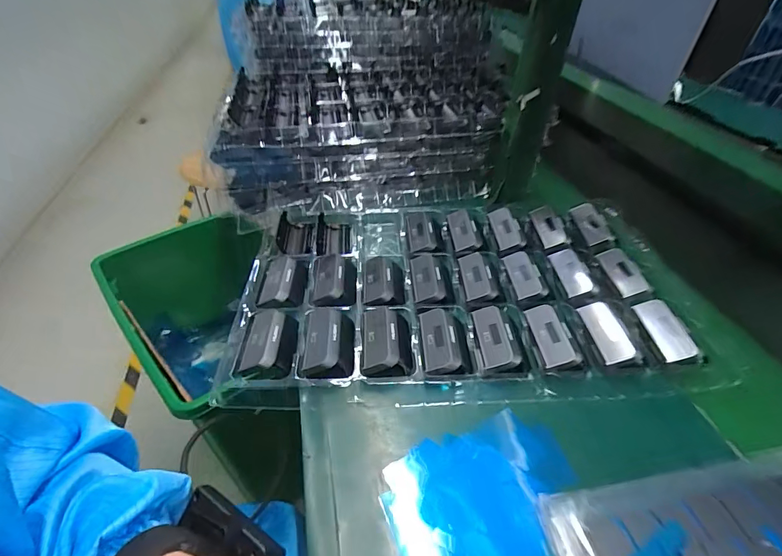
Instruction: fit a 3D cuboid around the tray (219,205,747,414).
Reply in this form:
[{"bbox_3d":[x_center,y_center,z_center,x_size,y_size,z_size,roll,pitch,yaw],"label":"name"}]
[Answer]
[{"bbox_3d":[0.075,-0.002,0.473,0.487,0.034,0.316,-1,42,-4],"label":"tray"}]

